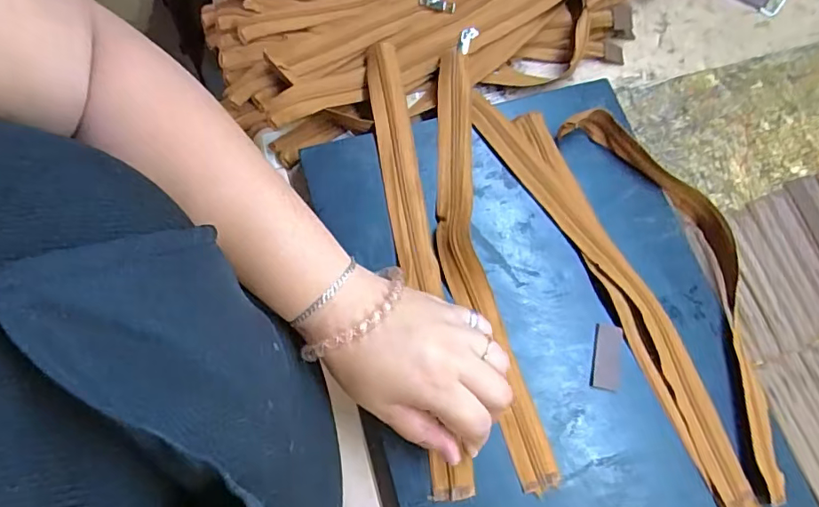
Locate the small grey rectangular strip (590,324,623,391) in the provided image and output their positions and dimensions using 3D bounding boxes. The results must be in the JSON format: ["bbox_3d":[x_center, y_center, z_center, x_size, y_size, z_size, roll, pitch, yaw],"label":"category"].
[{"bbox_3d":[0.153,0.080,0.390,0.022,0.004,0.049,14,72,-1],"label":"small grey rectangular strip"}]

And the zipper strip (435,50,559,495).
[{"bbox_3d":[0.050,-0.007,0.402,0.053,0.025,0.367,-10,74,-1],"label":"zipper strip"}]

